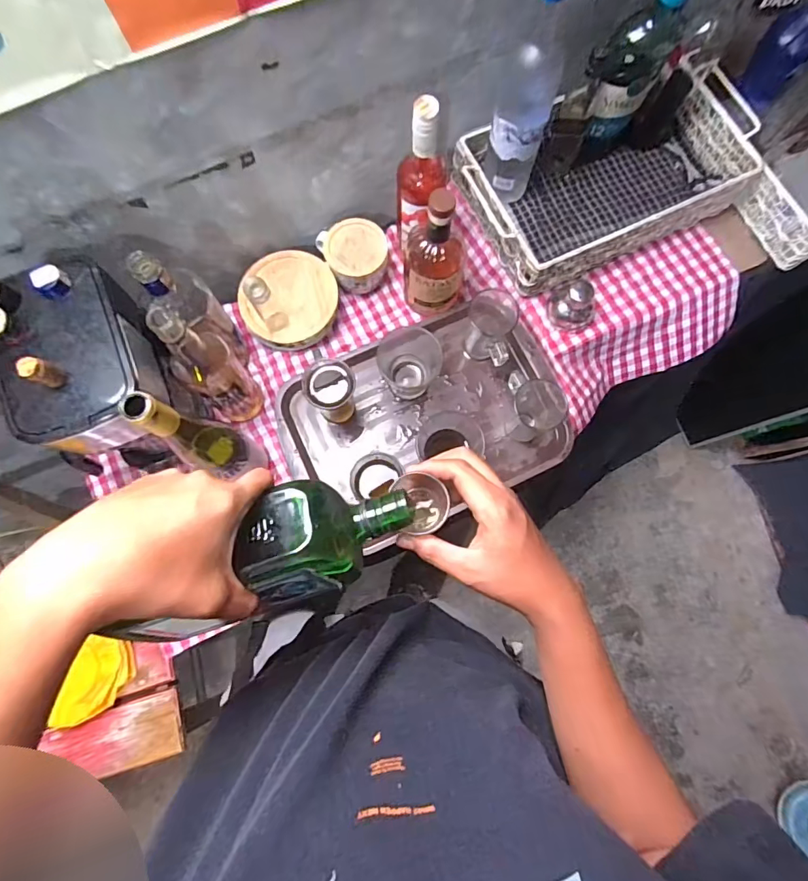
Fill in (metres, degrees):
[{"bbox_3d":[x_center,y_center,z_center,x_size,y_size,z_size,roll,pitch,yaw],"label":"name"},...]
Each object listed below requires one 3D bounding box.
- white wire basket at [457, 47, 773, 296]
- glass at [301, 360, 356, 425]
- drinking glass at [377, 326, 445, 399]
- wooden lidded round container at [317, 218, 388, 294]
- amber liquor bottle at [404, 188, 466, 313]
[{"bbox_3d":[0.314,-0.410,0.720,0.430,0.100,0.236,-23,79,-5],"label":"white wire basket"},{"bbox_3d":[-0.106,-0.071,0.685,0.069,0.119,0.065,0,78,-1],"label":"glass"},{"bbox_3d":[0.007,-0.121,0.722,0.089,0.084,0.085,0,78,-1],"label":"drinking glass"},{"bbox_3d":[-0.076,-0.296,0.748,0.095,0.070,0.093,0,78,-1],"label":"wooden lidded round container"},{"bbox_3d":[0.046,-0.264,0.674,0.092,0.223,0.089,0,78,-1],"label":"amber liquor bottle"}]

